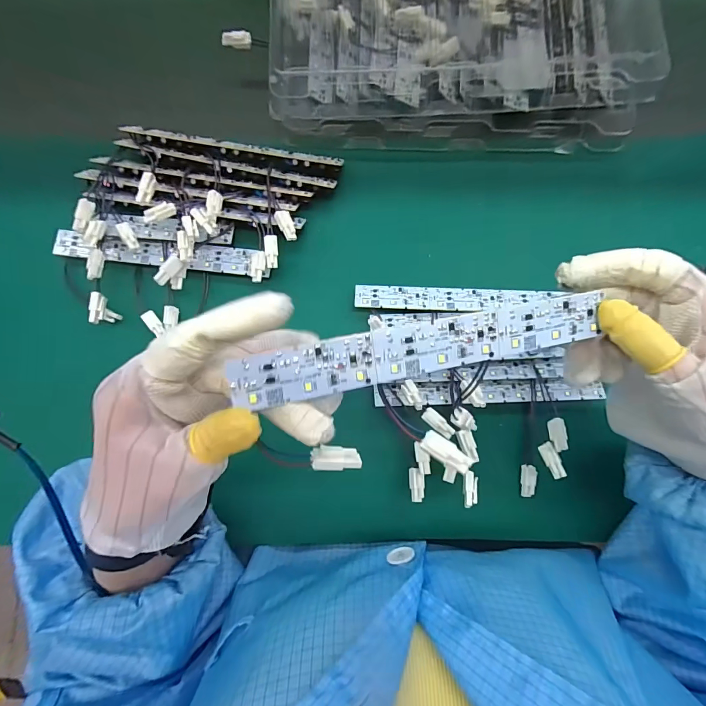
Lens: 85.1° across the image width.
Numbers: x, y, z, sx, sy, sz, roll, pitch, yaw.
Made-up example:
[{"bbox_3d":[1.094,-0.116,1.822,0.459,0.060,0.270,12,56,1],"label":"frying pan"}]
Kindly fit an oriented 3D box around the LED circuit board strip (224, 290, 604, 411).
[{"bbox_3d":[0.038,-0.003,0.180,0.181,0.004,0.024,-11,102,-13],"label":"LED circuit board strip"}]

